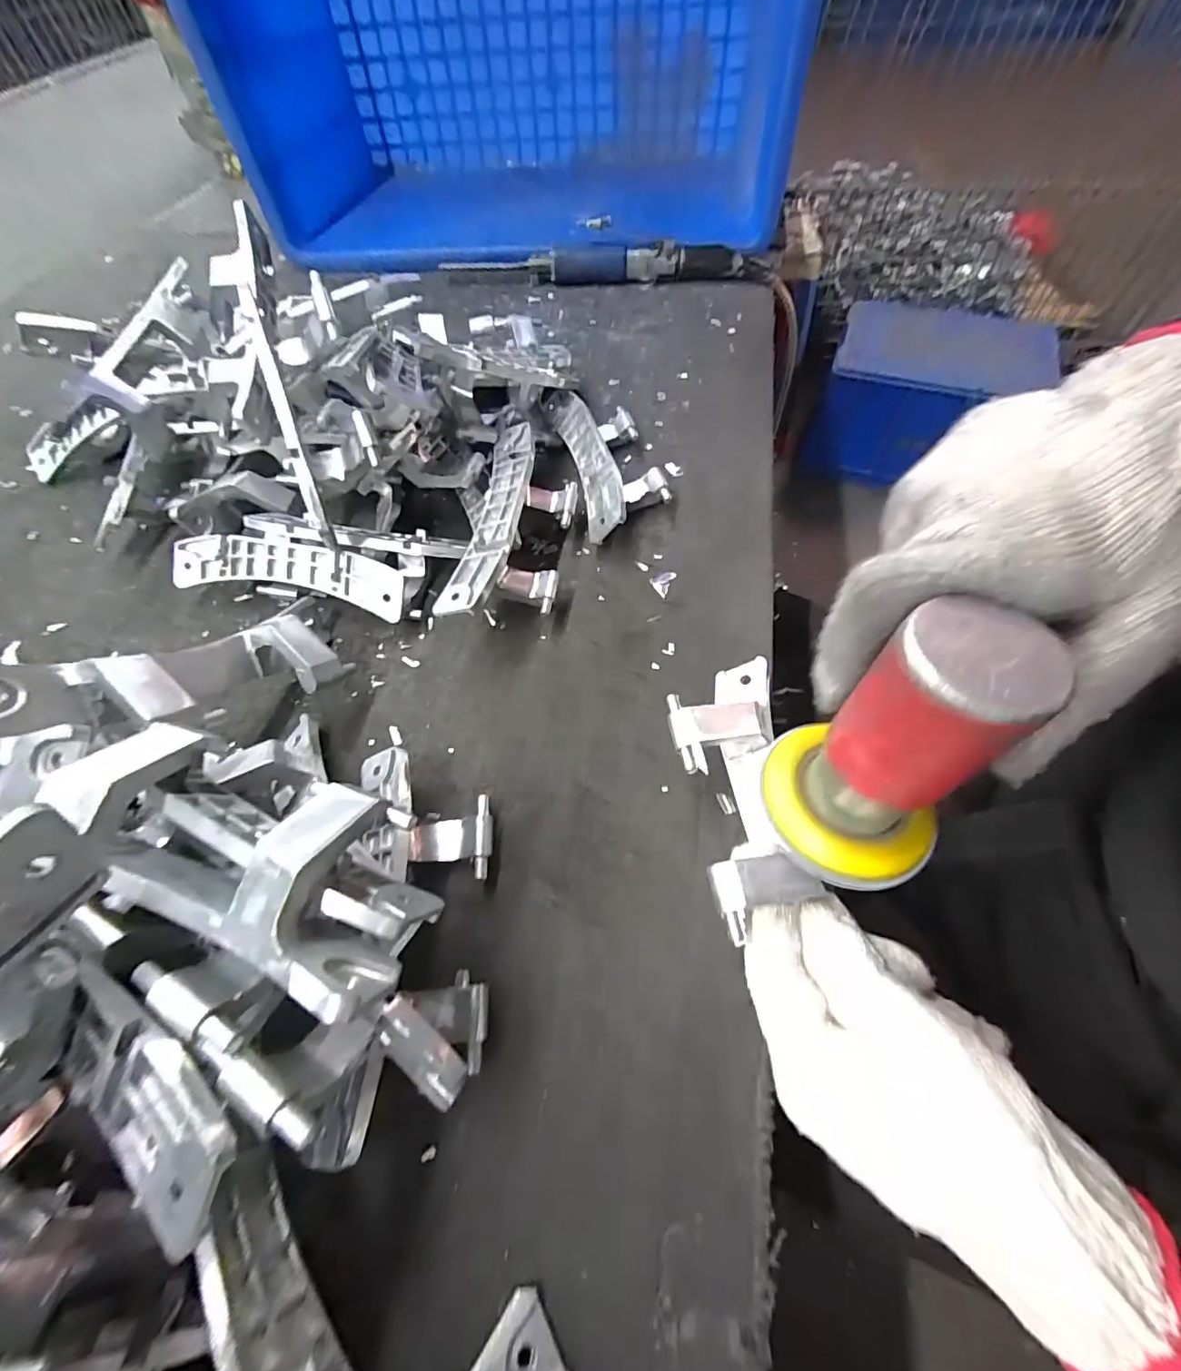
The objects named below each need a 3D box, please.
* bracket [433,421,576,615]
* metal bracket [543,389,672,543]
[{"bbox_3d":[-0.046,-0.096,0.326,0.057,0.052,0.150,7,59,6],"label":"bracket"},{"bbox_3d":[0.013,-0.164,0.373,0.061,0.036,0.147,-13,59,-6],"label":"metal bracket"}]

